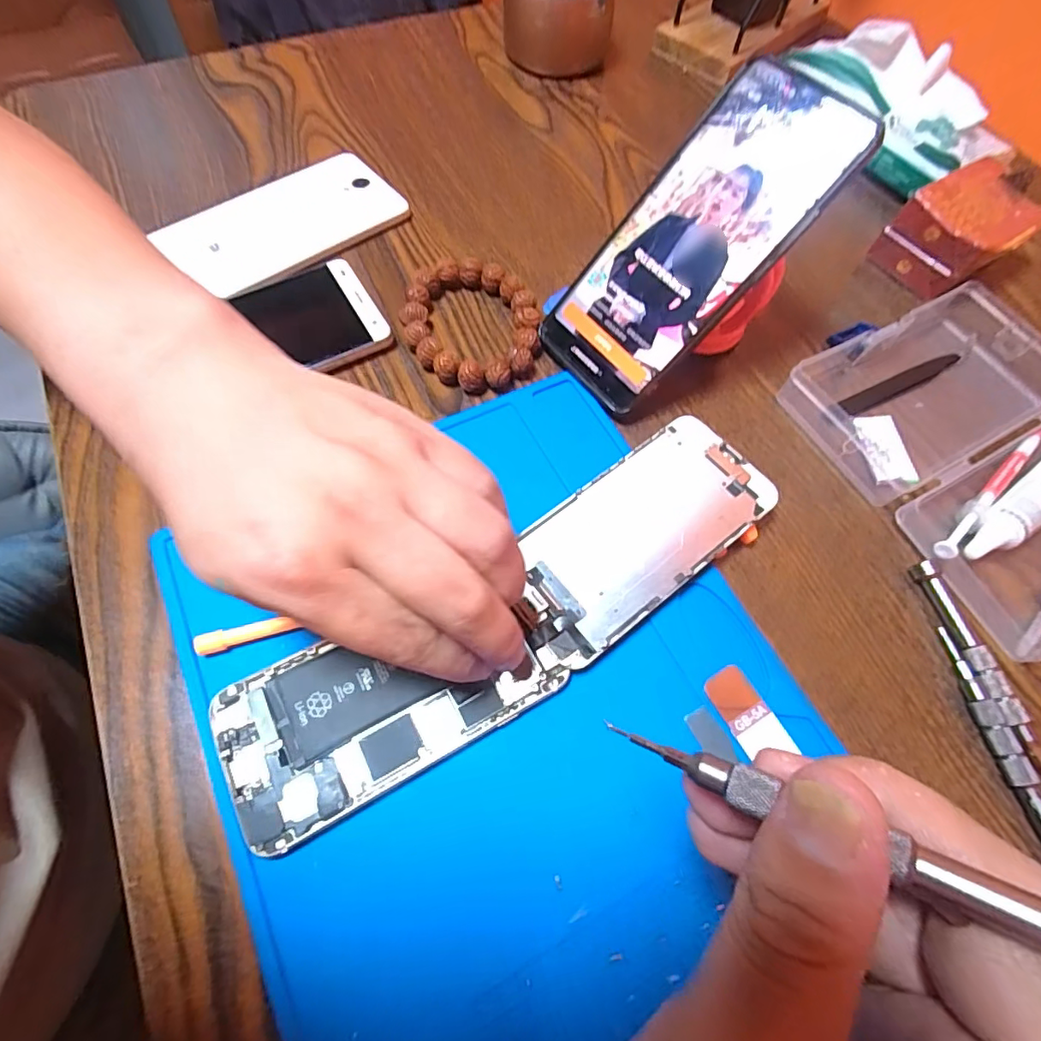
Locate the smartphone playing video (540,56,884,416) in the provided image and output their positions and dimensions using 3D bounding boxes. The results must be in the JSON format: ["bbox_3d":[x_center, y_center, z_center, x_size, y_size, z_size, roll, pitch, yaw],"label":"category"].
[{"bbox_3d":[0.083,-0.137,0.264,0.162,0.007,0.074,-47,70,21],"label":"smartphone playing video"}]

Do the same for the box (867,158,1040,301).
[{"bbox_3d":[0.282,-0.185,0.338,0.082,0.044,0.057,-30,70,-15],"label":"box"}]

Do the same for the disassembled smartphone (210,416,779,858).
[{"bbox_3d":[0.001,0.038,0.232,0.258,0.006,0.070,-31,70,-14],"label":"disassembled smartphone"}]

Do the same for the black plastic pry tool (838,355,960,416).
[{"bbox_3d":[0.218,-0.078,0.303,0.088,0.004,0.010,-24,68,-13],"label":"black plastic pry tool"}]

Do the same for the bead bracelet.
[{"bbox_3d":[-0.029,-0.114,0.305,0.073,0.016,0.091,-24,68,-13],"label":"bead bracelet"}]

